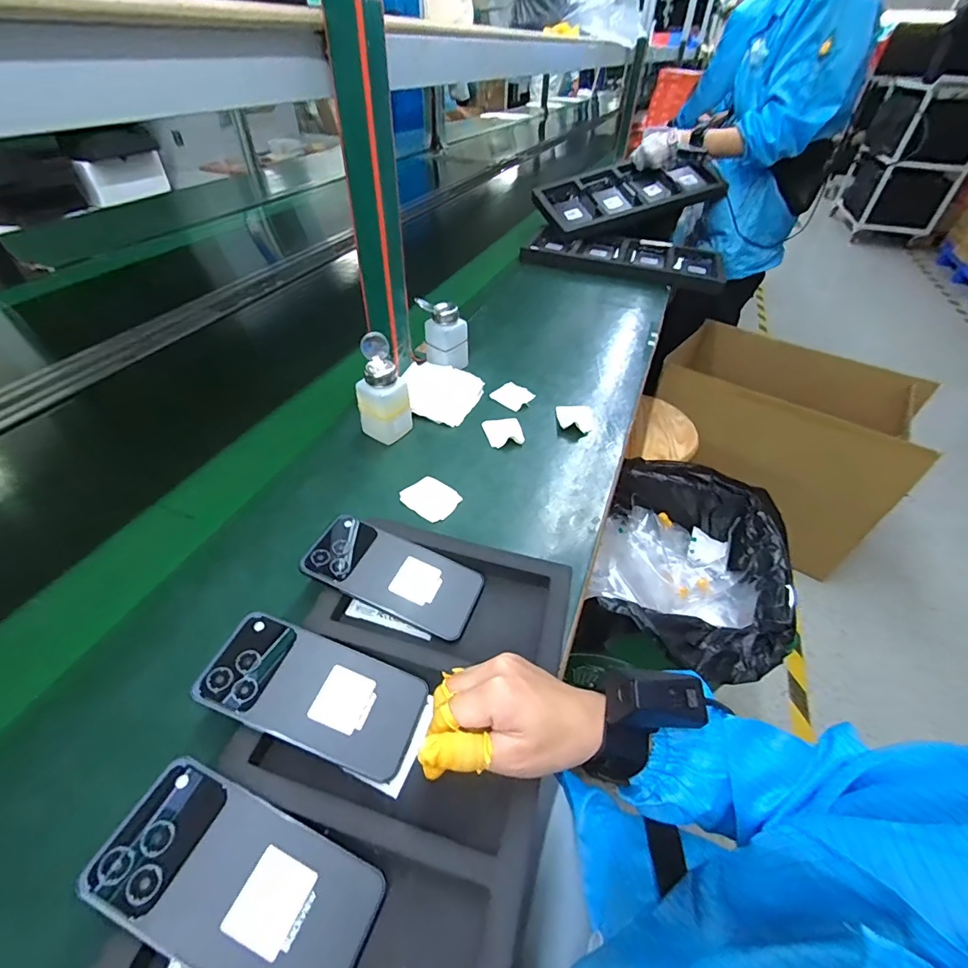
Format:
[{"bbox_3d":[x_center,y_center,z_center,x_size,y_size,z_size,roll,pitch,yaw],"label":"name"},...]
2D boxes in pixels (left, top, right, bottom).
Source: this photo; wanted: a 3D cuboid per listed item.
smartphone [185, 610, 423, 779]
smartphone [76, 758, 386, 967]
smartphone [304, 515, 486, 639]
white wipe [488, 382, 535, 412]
[{"bbox_3d":[-0.130,0.161,0.353,0.162,0.006,0.071,24,47,1],"label":"smartphone"},{"bbox_3d":[-0.145,0.238,0.273,0.161,0.007,0.075,26,48,6],"label":"smartphone"},{"bbox_3d":[-0.084,0.084,0.436,0.163,0.006,0.072,24,49,6],"label":"smartphone"},{"bbox_3d":[0.045,-0.136,0.702,0.055,0.006,0.056,35,53,30],"label":"white wipe"}]

